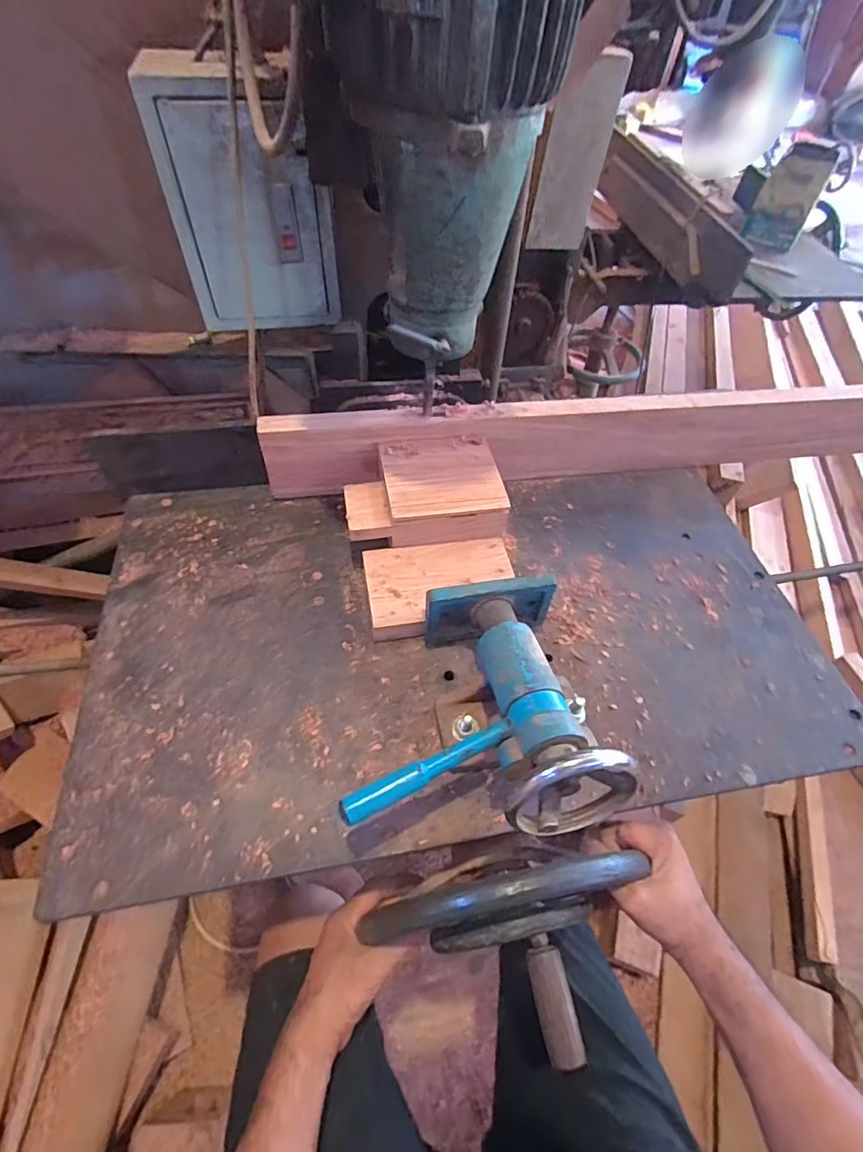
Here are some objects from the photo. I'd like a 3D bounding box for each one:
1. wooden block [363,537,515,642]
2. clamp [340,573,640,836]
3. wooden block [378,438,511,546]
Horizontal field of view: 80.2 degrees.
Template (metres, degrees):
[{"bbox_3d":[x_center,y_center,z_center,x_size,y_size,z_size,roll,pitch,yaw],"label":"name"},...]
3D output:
[{"bbox_3d":[0.010,0.010,0.551,0.154,0.027,0.098,-6,54,-9],"label":"wooden block"},{"bbox_3d":[0.032,0.105,0.430,0.206,0.125,0.212,-5,55,-6],"label":"clamp"},{"bbox_3d":[0.012,-0.103,0.584,0.129,0.038,0.123,-6,54,-9],"label":"wooden block"}]

